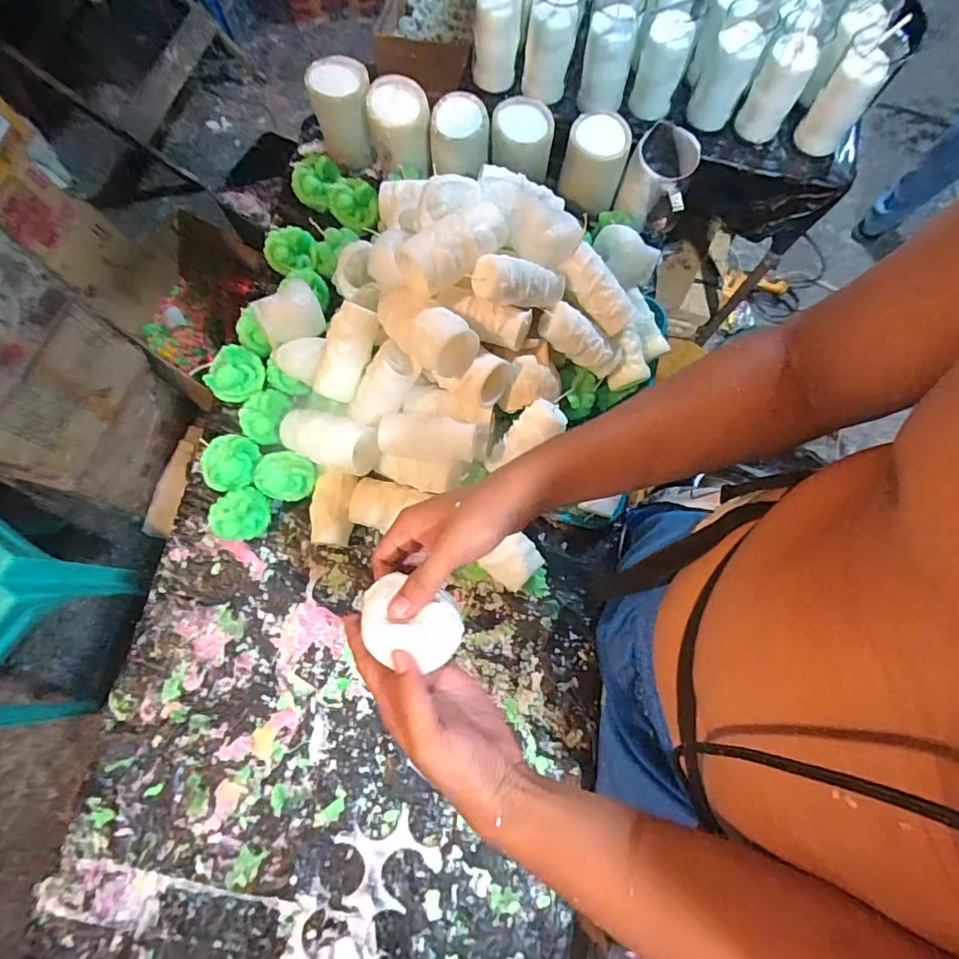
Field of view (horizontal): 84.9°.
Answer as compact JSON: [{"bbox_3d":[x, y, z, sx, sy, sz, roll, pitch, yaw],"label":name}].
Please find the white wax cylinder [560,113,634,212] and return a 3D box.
[{"bbox_3d":[0.158,-0.444,0.733,0.081,0.099,0.078,0,77,-1],"label":"white wax cylinder"}]

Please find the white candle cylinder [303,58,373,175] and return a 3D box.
[{"bbox_3d":[-0.194,-0.527,0.756,0.084,0.107,0.078,-12,77,-4],"label":"white candle cylinder"}]

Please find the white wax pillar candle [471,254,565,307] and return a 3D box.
[{"bbox_3d":[0.048,-0.224,0.594,0.113,0.037,0.045,-3,75,-29],"label":"white wax pillar candle"}]

